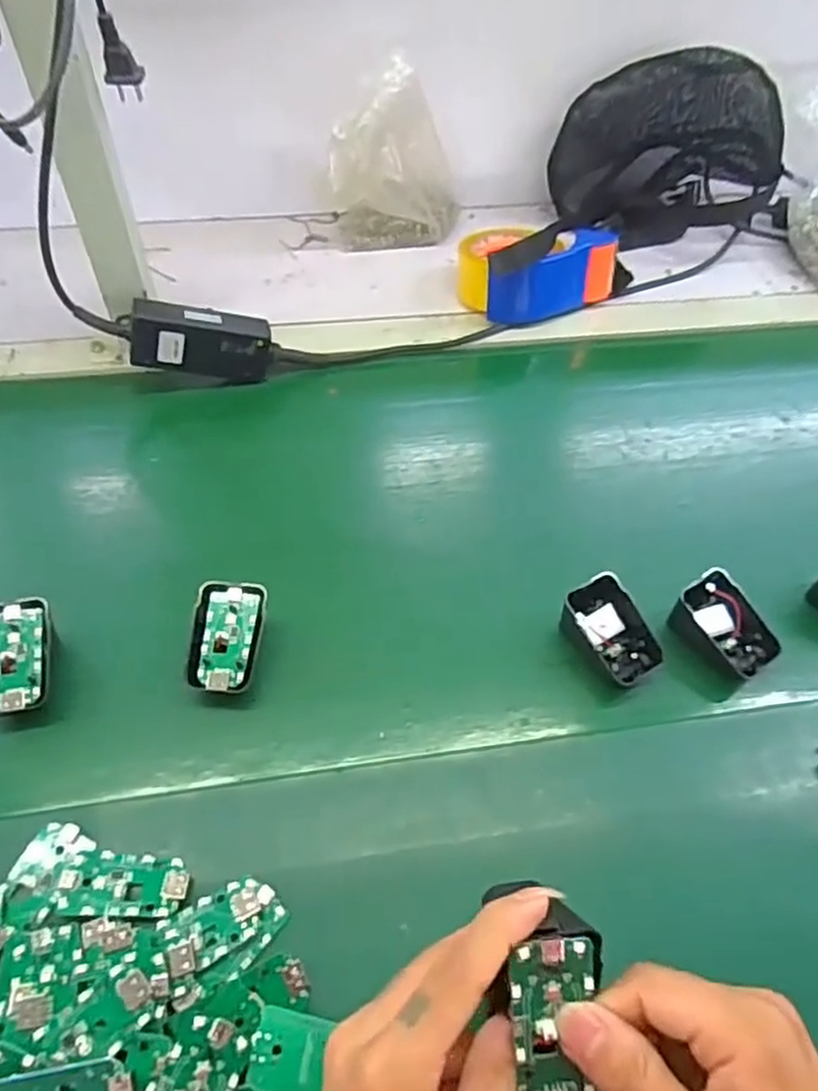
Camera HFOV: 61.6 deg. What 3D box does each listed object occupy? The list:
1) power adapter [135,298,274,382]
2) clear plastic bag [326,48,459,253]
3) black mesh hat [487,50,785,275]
[{"bbox_3d":[-0.178,-0.177,0.598,0.119,0.054,0.032,4,49,-20],"label":"power adapter"},{"bbox_3d":[-0.012,-0.405,0.733,0.145,0.160,0.077,-1,51,-4],"label":"clear plastic bag"},{"bbox_3d":[0.284,-0.449,0.774,0.228,0.169,0.160,-6,51,-8],"label":"black mesh hat"}]

